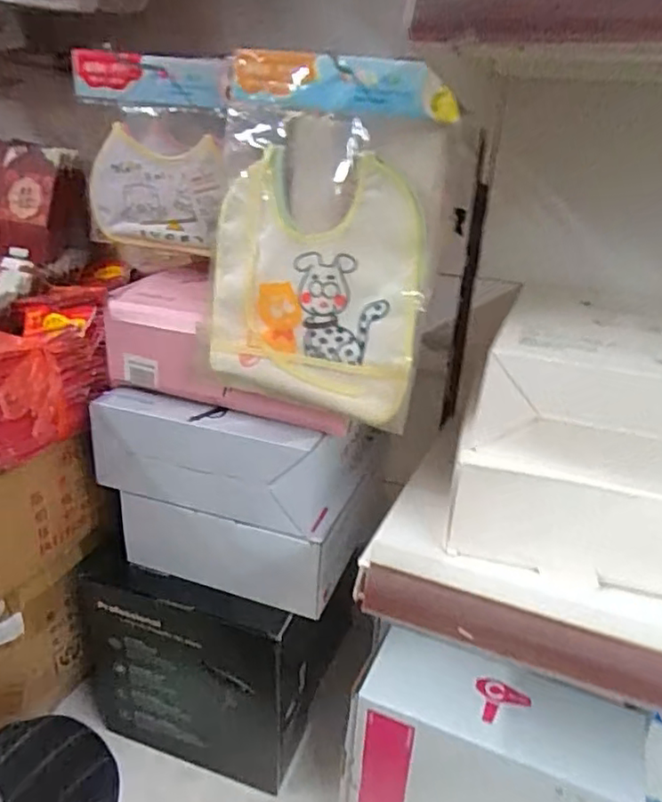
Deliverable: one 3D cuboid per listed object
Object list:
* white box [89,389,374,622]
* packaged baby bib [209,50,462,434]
[{"bbox_3d":[-0.103,0.086,0.680,0.268,0.188,0.165,11,26,15],"label":"white box"},{"bbox_3d":[-0.014,-0.143,0.526,0.209,0.286,0.042,12,8,16],"label":"packaged baby bib"}]

